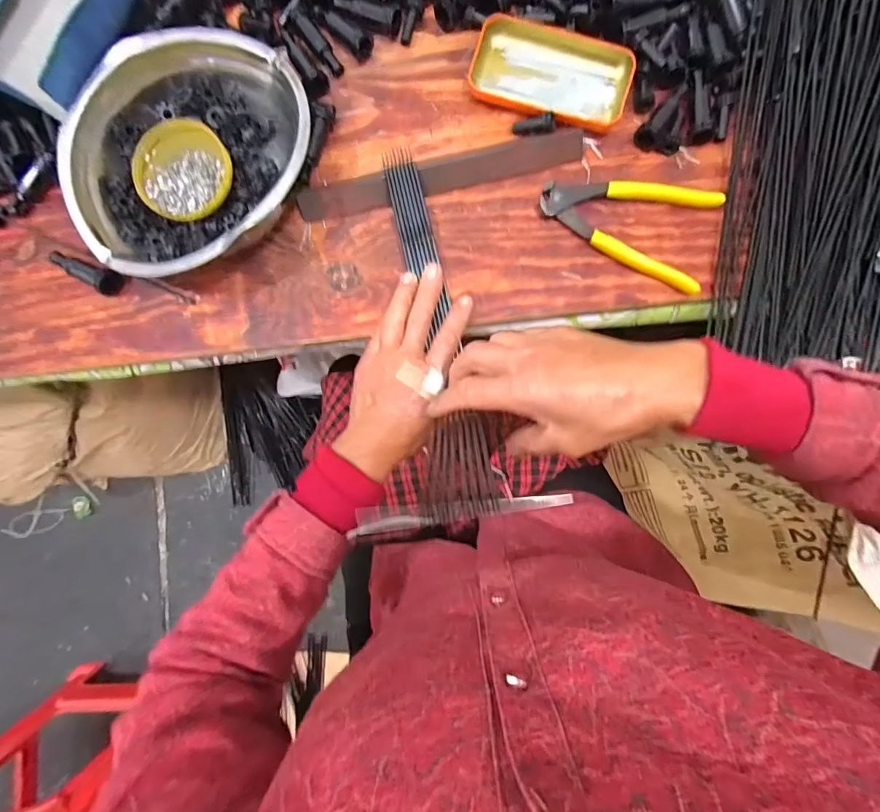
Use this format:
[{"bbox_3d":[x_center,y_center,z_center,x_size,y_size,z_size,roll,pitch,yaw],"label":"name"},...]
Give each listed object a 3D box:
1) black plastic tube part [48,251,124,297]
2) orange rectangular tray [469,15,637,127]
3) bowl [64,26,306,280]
[{"bbox_3d":[-0.327,-0.121,0.399,0.078,0.026,0.021,20,87,2],"label":"black plastic tube part"},{"bbox_3d":[0.104,-0.309,0.408,0.145,0.021,0.084,17,87,2],"label":"orange rectangular tray"},{"bbox_3d":[-0.209,-0.210,0.380,0.192,0.062,0.202,9,87,2],"label":"bowl"}]

